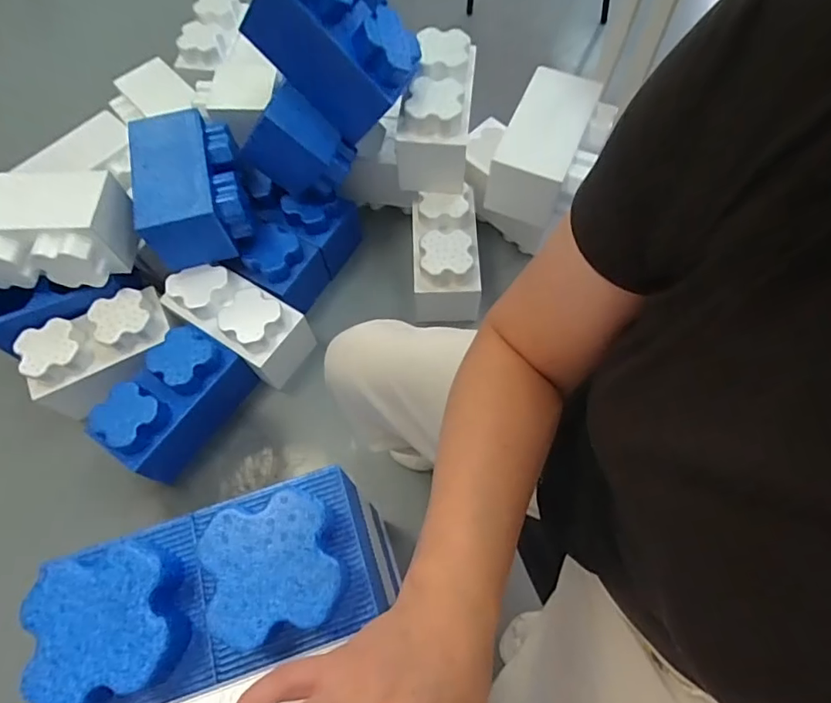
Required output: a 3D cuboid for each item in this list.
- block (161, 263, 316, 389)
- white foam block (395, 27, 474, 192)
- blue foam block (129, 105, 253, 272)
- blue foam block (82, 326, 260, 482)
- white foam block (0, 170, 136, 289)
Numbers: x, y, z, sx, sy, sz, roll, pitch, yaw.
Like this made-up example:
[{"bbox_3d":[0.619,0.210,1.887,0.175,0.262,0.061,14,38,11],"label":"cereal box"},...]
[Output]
[{"bbox_3d":[-0.394,-0.077,1.129,0.276,0.191,0.148,31,70,14],"label":"block"},{"bbox_3d":[0.045,-0.528,1.112,0.145,0.229,0.249,4,66,3],"label":"white foam block"},{"bbox_3d":[-0.474,-0.354,1.082,0.205,0.173,0.298,-15,67,-6],"label":"blue foam block"},{"bbox_3d":[-0.502,0.099,1.042,0.165,0.148,0.283,32,70,14],"label":"blue foam block"},{"bbox_3d":[-0.739,-0.239,1.023,0.299,0.172,0.180,-2,66,0],"label":"white foam block"}]

